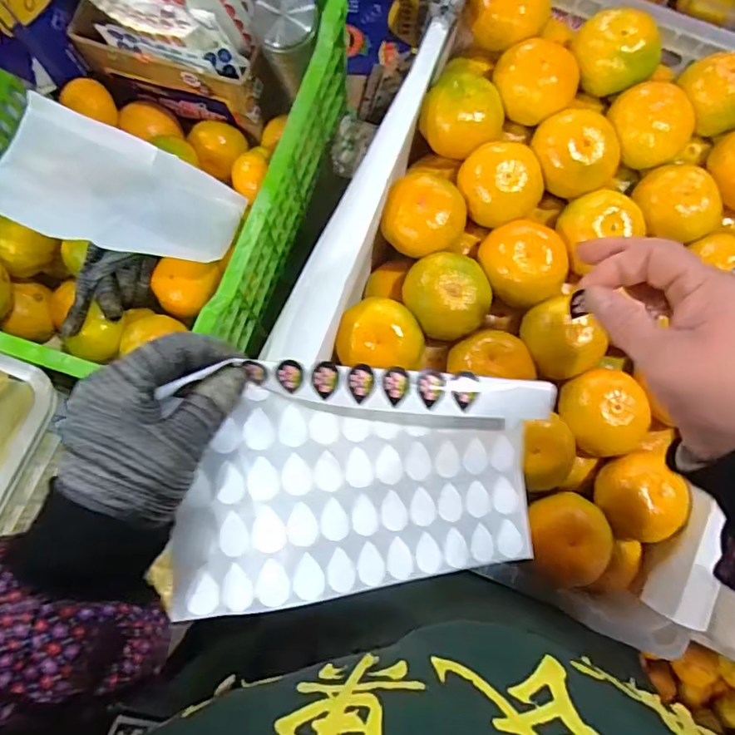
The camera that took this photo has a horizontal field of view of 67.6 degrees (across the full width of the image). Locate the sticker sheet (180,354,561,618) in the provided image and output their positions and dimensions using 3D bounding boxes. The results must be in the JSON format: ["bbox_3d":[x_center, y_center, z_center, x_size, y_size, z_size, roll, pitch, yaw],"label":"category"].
[{"bbox_3d":[0.007,0.064,0.317,0.217,0.050,0.129,-1,90,-21],"label":"sticker sheet"}]

